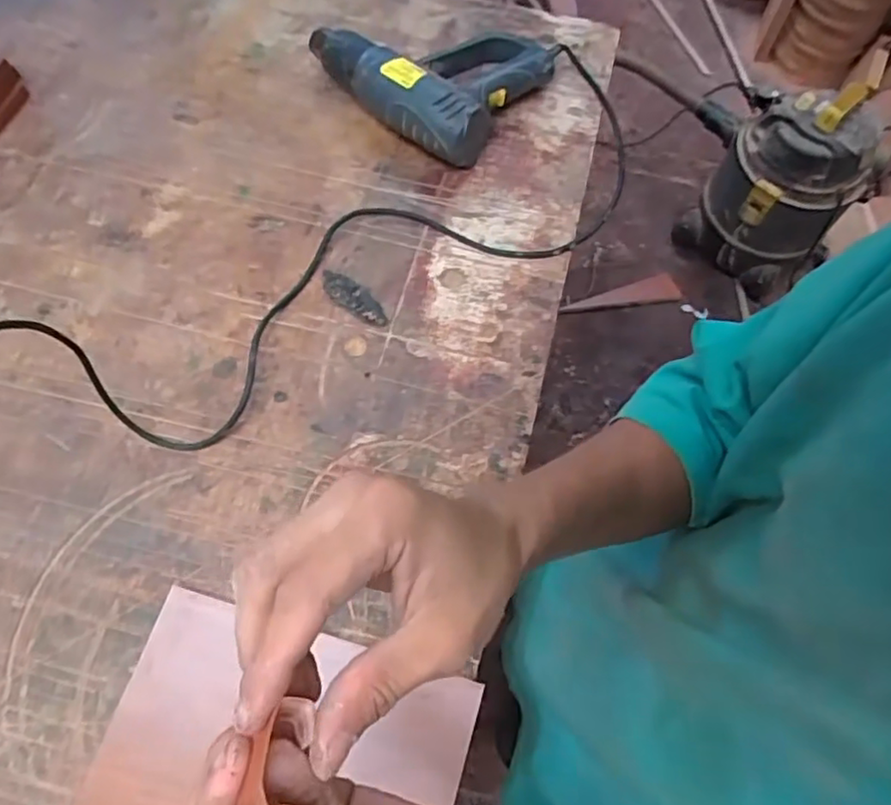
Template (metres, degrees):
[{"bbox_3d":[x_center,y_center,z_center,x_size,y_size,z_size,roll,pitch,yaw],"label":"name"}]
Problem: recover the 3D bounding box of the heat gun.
[{"bbox_3d":[-0.023,-0.413,0.779,0.246,0.081,0.203,37,72,13],"label":"heat gun"}]

